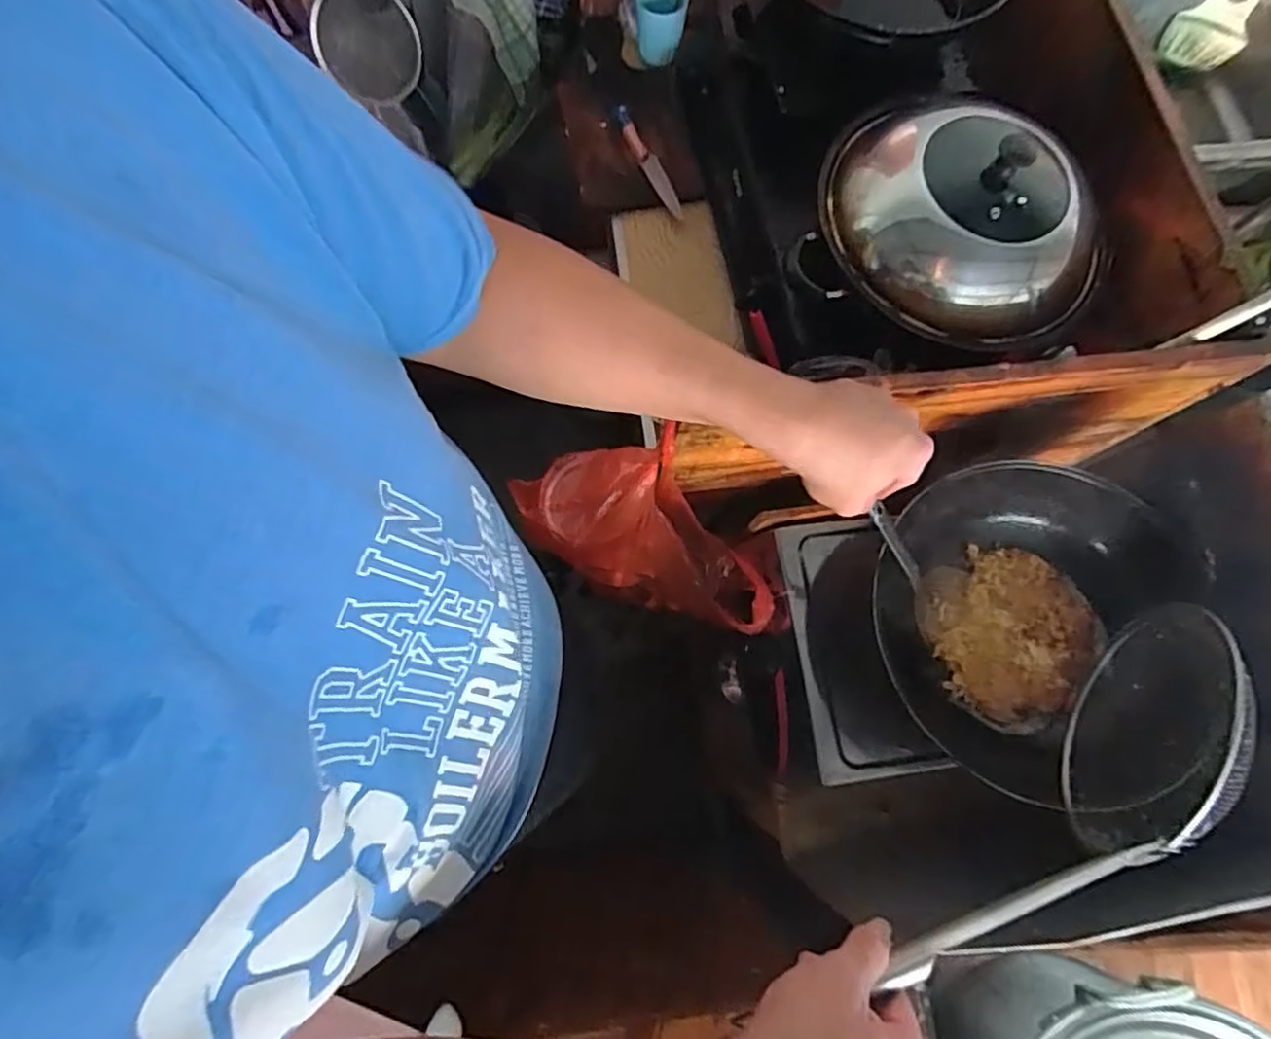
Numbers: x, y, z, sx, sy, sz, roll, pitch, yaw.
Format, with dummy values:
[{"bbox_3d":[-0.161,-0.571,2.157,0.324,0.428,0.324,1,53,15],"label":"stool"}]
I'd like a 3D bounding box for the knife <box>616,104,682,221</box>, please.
[{"bbox_3d":[0.020,-0.507,0.913,0.022,0.019,0.203,-26,76,-9],"label":"knife"}]

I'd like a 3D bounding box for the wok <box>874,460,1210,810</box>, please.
[{"bbox_3d":[0.368,0.083,0.635,0.249,0.098,0.289,35,75,8],"label":"wok"}]

